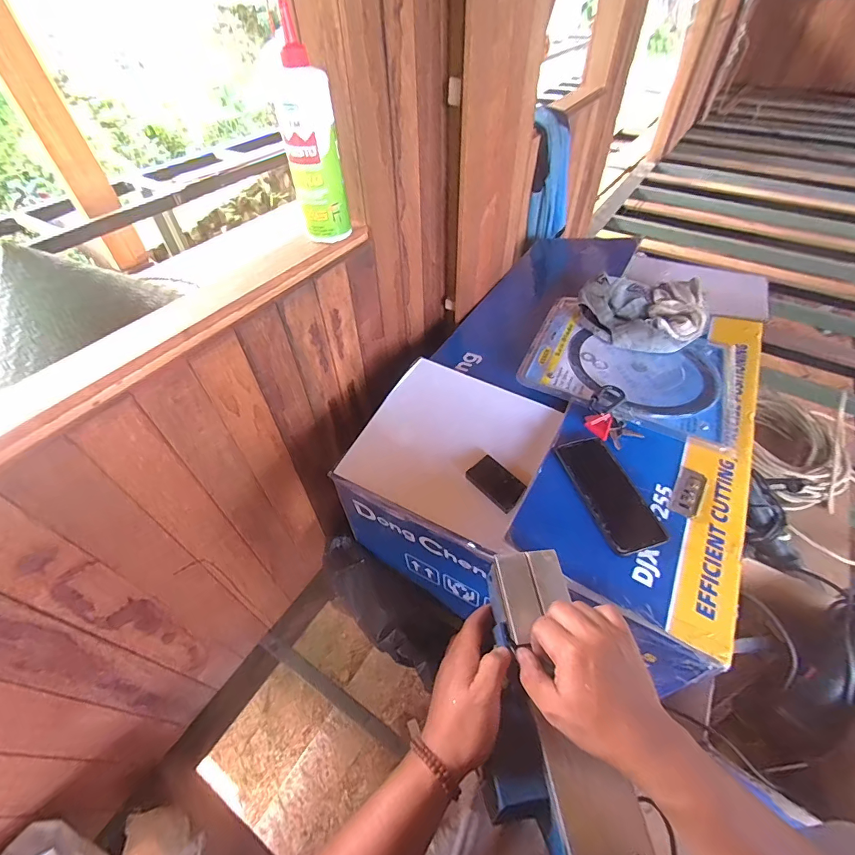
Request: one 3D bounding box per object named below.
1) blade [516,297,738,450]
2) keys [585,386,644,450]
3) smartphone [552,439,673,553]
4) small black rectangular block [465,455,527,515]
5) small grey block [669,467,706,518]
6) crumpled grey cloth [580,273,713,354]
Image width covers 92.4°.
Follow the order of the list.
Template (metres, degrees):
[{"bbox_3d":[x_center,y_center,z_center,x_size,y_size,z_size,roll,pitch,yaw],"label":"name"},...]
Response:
[{"bbox_3d":[0.350,-0.111,0.706,0.342,0.024,0.269,16,51,15],"label":"blade"},{"bbox_3d":[0.284,-0.019,0.616,0.077,0.023,0.110,17,51,16],"label":"keys"},{"bbox_3d":[0.241,0.084,0.542,0.080,0.012,0.160,-10,55,-18],"label":"smartphone"},{"bbox_3d":[0.096,0.075,0.562,0.046,0.016,0.076,-35,56,-26],"label":"small black rectangular block"},{"bbox_3d":[0.349,0.086,0.549,0.030,0.006,0.077,27,55,23],"label":"small grey block"},{"bbox_3d":[0.396,-0.210,0.761,0.223,0.059,0.161,9,49,9],"label":"crumpled grey cloth"}]

